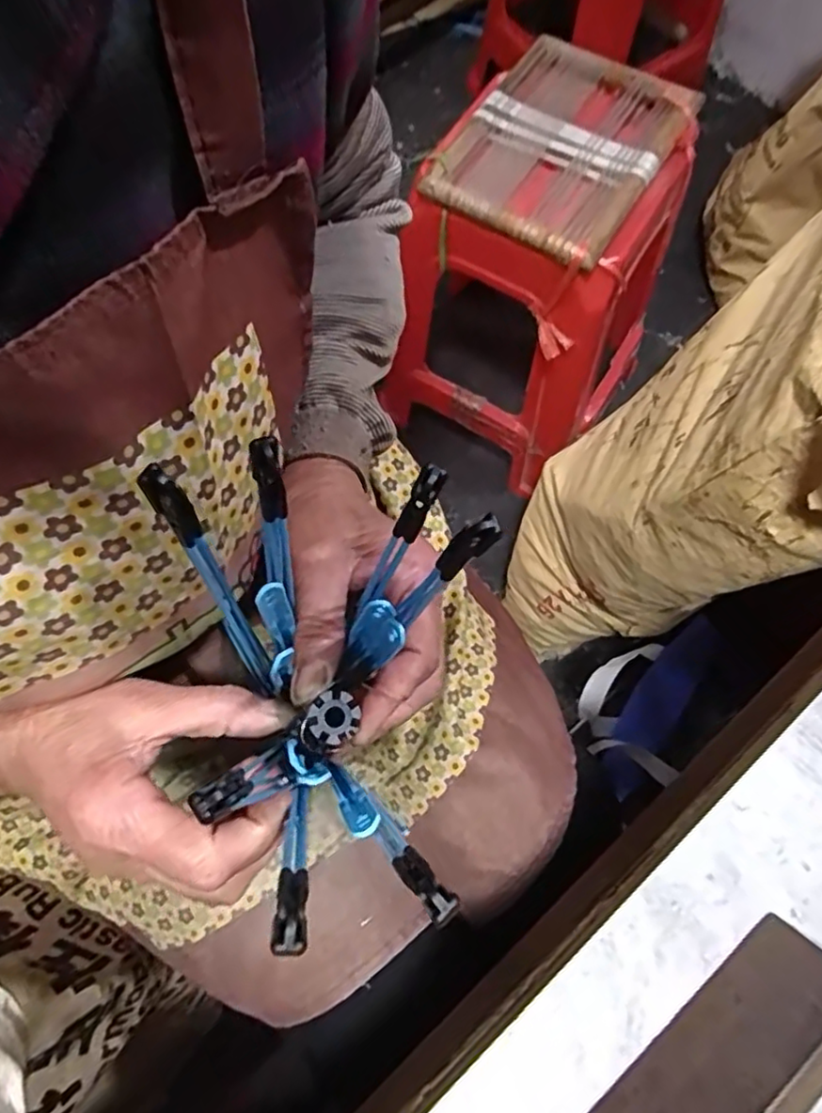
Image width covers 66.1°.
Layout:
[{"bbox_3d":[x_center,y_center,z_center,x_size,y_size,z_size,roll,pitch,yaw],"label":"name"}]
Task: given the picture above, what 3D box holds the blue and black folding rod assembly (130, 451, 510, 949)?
[{"bbox_3d":[-0.036,0.041,0.216,0.110,0.124,0.113,6,72,2],"label":"blue and black folding rod assembly"}]

